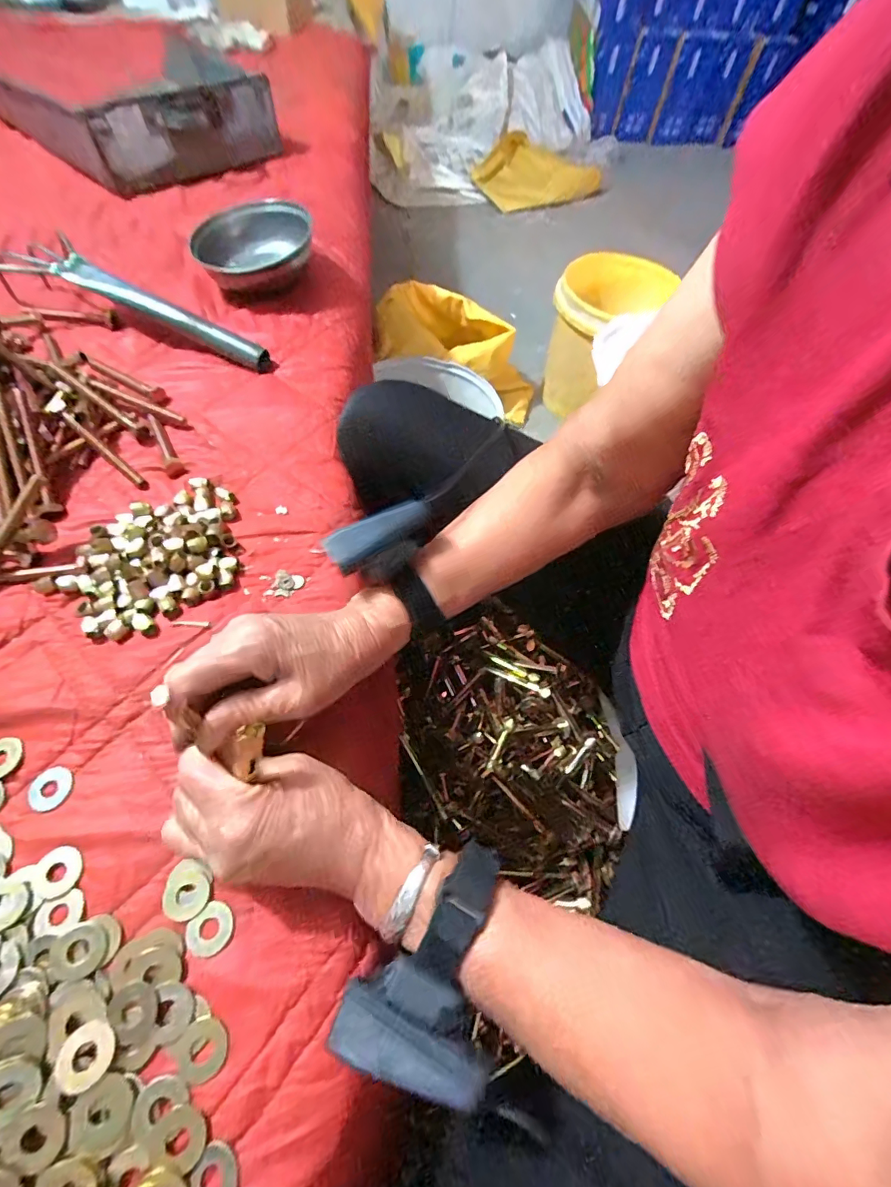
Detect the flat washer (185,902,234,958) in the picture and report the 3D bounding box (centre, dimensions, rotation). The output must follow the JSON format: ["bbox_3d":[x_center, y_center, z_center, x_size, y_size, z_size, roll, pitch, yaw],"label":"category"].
[{"bbox_3d":[-0.130,0.185,0.259,0.024,0.004,0.023,2,60,-3],"label":"flat washer"}]

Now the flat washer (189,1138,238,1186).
[{"bbox_3d":[-0.106,0.268,0.214,0.021,0.004,0.026,-4,61,-7],"label":"flat washer"}]

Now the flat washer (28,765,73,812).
[{"bbox_3d":[-0.242,0.119,0.287,0.023,0.004,0.024,-23,65,-17],"label":"flat washer"}]

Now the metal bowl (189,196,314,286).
[{"bbox_3d":[-0.215,-0.405,0.548,0.134,0.047,0.142,2,60,-3],"label":"metal bowl"}]

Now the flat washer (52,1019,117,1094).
[{"bbox_3d":[-0.174,0.223,0.226,0.024,0.004,0.026,2,60,-3],"label":"flat washer"}]

